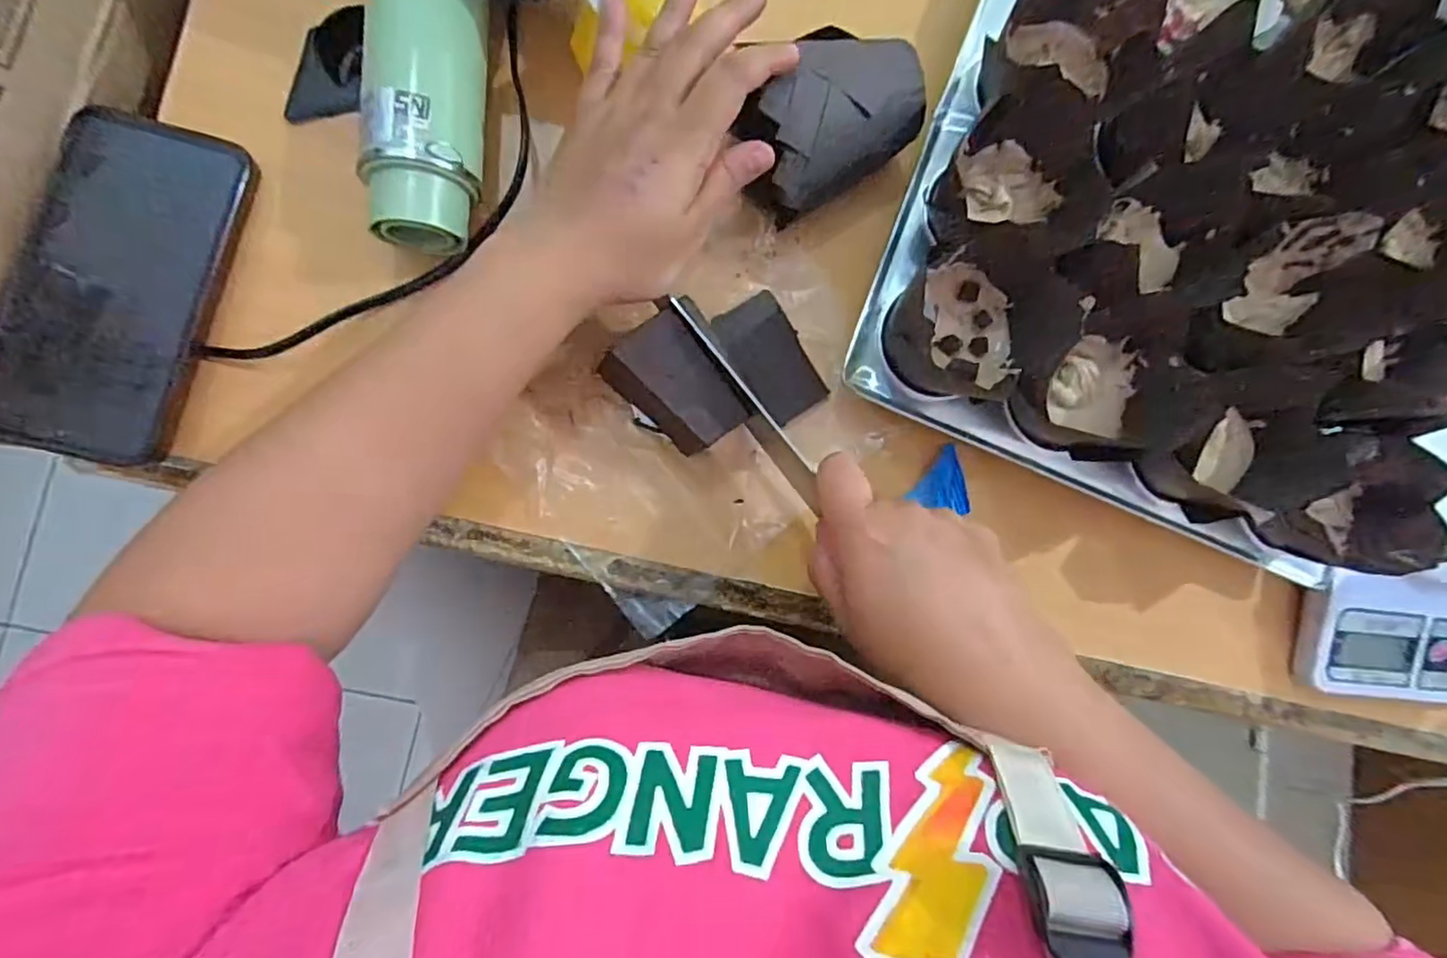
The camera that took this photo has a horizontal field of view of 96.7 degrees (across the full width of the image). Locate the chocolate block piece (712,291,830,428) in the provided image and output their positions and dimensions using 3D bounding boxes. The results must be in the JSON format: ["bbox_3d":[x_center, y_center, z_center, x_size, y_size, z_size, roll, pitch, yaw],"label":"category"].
[{"bbox_3d":[0.026,-0.066,0.352,0.042,0.012,0.068,-35,93,-7],"label":"chocolate block piece"}]

